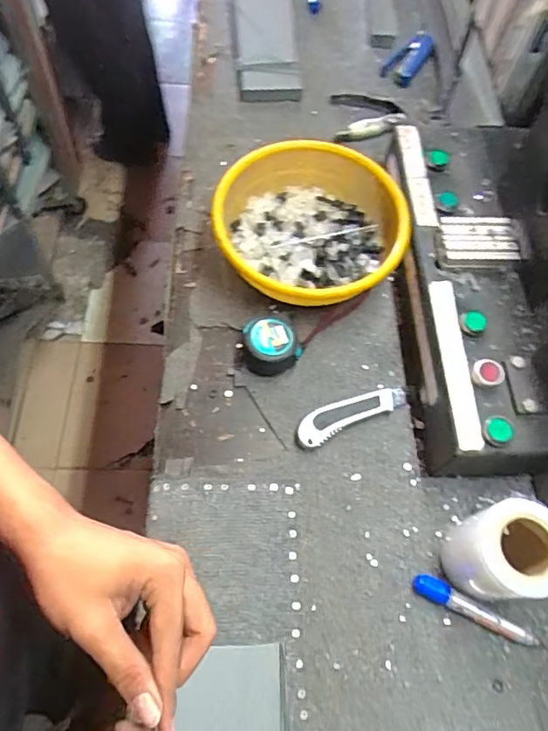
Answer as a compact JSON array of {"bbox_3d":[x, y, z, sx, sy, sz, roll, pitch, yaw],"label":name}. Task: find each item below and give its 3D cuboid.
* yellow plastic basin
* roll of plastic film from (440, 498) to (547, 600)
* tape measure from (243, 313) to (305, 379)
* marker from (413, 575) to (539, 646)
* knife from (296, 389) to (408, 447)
[{"bbox_3d":[0.043,-0.167,0.646,0.221,0.085,0.221,1,64,-2],"label":"yellow plastic basin"},{"bbox_3d":[0.210,0.175,0.486,0.076,0.108,0.076,1,64,-2],"label":"roll of plastic film"},{"bbox_3d":[-0.003,-0.027,0.602,0.063,0.047,0.062,1,64,-2],"label":"tape measure"},{"bbox_3d":[0.194,0.236,0.506,0.123,0.013,0.020,23,65,8],"label":"marker"},{"bbox_3d":[0.086,0.052,0.586,0.132,0.016,0.034,-23,67,-13],"label":"knife"}]

